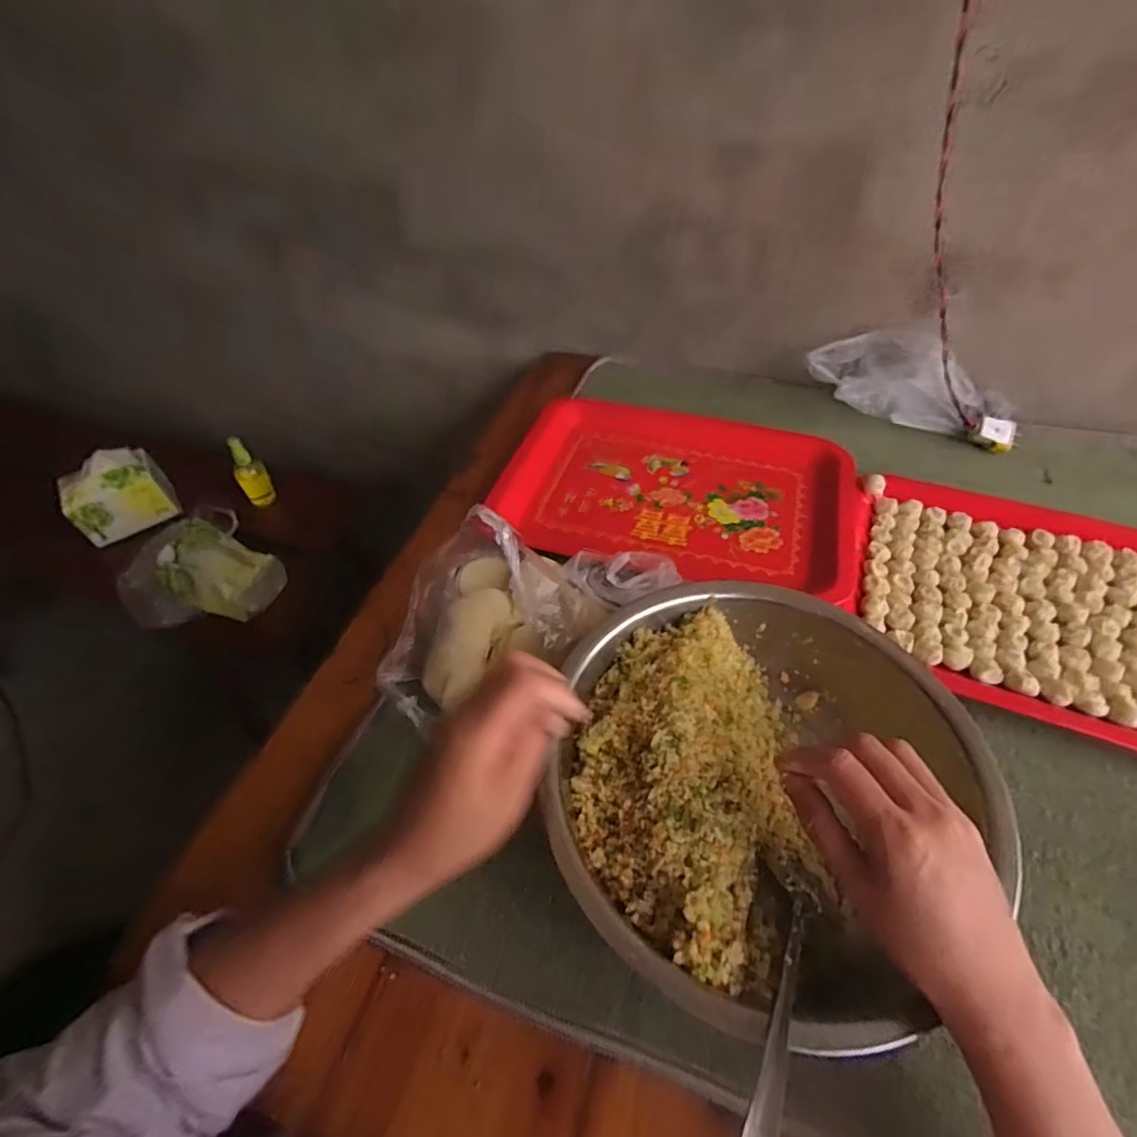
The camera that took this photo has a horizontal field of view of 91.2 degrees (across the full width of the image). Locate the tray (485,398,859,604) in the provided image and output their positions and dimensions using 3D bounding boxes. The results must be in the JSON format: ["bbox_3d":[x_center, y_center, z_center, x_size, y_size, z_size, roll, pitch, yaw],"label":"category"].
[{"bbox_3d":[0.127,-0.104,0.642,0.373,0.033,0.290,13,52,15],"label":"tray"}]

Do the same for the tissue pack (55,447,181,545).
[{"bbox_3d":[-0.704,-0.118,0.868,0.132,0.110,0.078,-32,56,-26],"label":"tissue pack"}]

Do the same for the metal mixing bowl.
[{"bbox_3d":[0.119,0.137,0.383,0.272,0.076,0.263,-2,50,2],"label":"metal mixing bowl"}]

